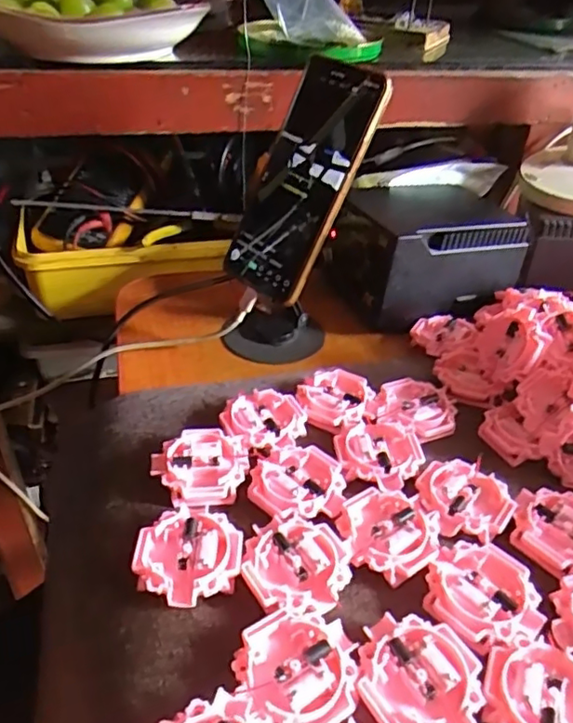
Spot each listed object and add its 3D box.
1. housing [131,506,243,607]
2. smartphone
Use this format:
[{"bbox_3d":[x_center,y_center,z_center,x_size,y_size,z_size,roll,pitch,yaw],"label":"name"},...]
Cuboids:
[{"bbox_3d":[-0.050,0.099,0.301,0.052,0.013,0.047,3,38,-1],"label":"housing"},{"bbox_3d":[0.010,-0.128,0.428,0.014,0.167,0.081,8,21,-49],"label":"smartphone"}]

